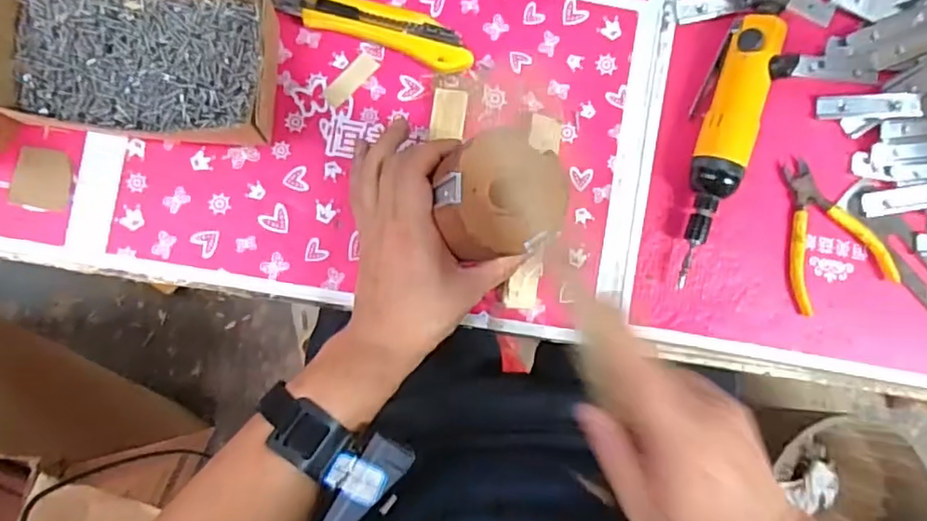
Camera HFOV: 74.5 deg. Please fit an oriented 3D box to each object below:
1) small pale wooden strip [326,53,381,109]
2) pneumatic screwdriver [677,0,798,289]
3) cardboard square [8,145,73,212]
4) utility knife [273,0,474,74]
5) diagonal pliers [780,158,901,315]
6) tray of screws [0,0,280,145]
[{"bbox_3d":[-0.087,-0.141,0.473,0.016,0.004,0.048,43,87,-3],"label":"small pale wooden strip"},{"bbox_3d":[0.214,-0.126,0.478,0.045,0.041,0.282,20,88,-4],"label":"pneumatic screwdriver"},{"bbox_3d":[-0.305,-0.059,0.441,0.039,0.006,0.043,12,88,-4],"label":"cardboard square"},{"bbox_3d":[-0.070,-0.182,0.463,0.158,0.019,0.035,19,88,-4],"label":"utility knife"},{"bbox_3d":[0.298,-0.026,0.499,0.090,0.010,0.118,-20,91,-4],"label":"diagonal pliers"},{"bbox_3d":[-0.223,-0.149,0.428,0.174,0.060,0.115,3,89,-4],"label":"tray of screws"}]

